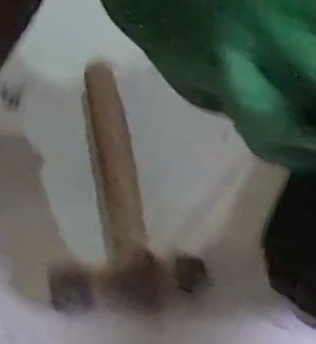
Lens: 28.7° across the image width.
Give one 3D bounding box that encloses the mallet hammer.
[{"bbox_3d":[-0.036,0.006,0.609,0.125,0.057,0.271,-2,56,1],"label":"mallet hammer"}]

